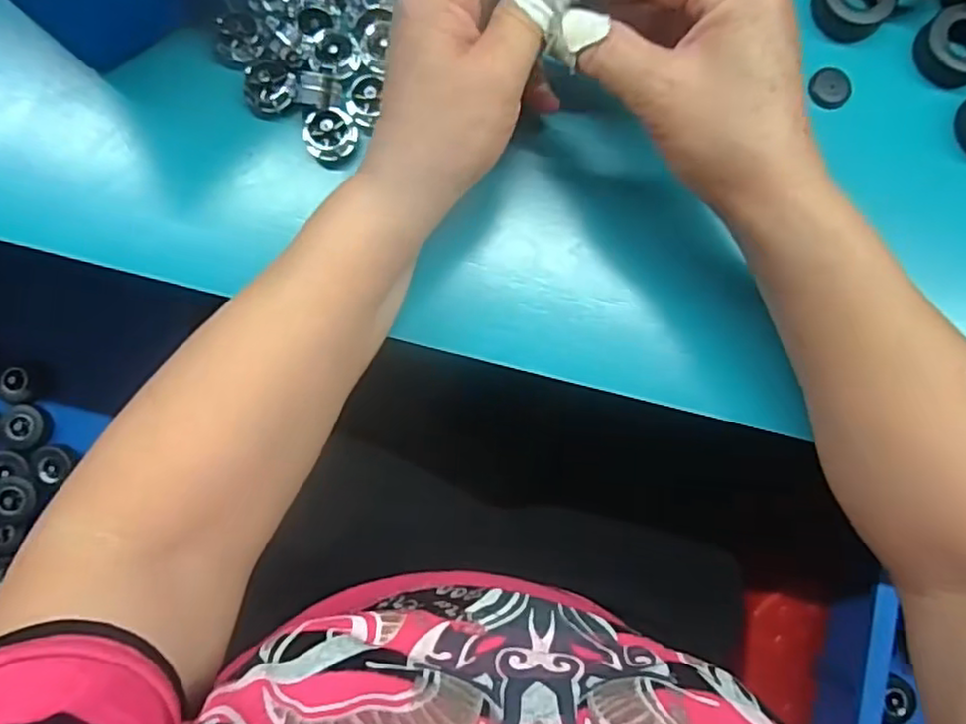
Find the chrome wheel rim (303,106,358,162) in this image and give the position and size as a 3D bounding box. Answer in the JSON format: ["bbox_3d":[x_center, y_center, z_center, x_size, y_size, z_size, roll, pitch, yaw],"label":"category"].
[{"bbox_3d":[-0.073,-0.112,0.328,0.026,0.009,0.024,0,87,-1],"label":"chrome wheel rim"}]

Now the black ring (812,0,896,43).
[{"bbox_3d":[0.193,-0.189,0.347,0.042,0.014,0.037,-42,88,-3],"label":"black ring"}]

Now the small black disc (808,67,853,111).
[{"bbox_3d":[0.178,-0.141,0.344,0.021,0.004,0.022,0,87,-1],"label":"small black disc"}]

